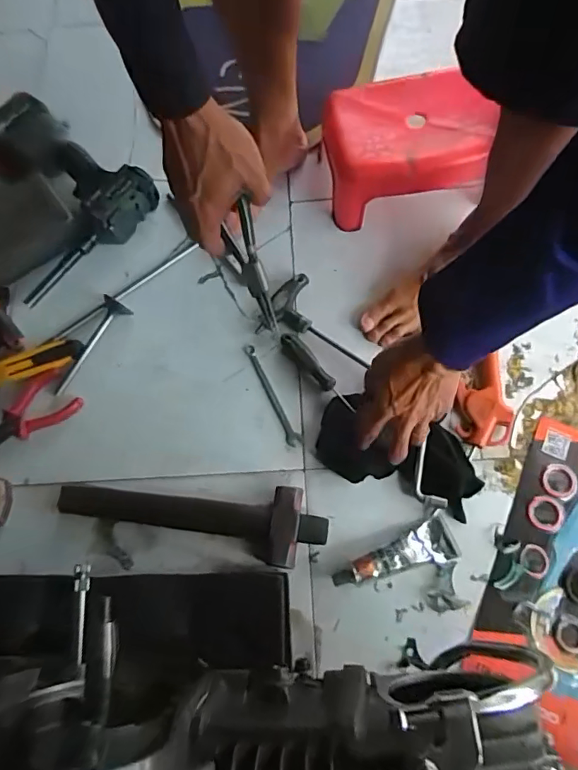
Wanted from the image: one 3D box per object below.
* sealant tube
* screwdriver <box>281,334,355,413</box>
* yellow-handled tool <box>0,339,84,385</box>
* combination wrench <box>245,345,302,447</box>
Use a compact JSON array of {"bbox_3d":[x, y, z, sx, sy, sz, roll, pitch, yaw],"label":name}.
[{"bbox_3d":[0.117,0.188,0.551,0.140,0.028,0.048,-16,71,-4],"label":"sealant tube"},{"bbox_3d":[0.036,-0.016,0.632,0.021,0.023,0.132,-38,74,-11],"label":"screwdriver"},{"bbox_3d":[-0.339,-0.029,0.636,0.140,0.014,0.037,-22,72,-6],"label":"yellow-handled tool"},{"bbox_3d":[-0.022,0.011,0.641,0.017,0.011,0.147,-23,72,-7],"label":"combination wrench"}]

